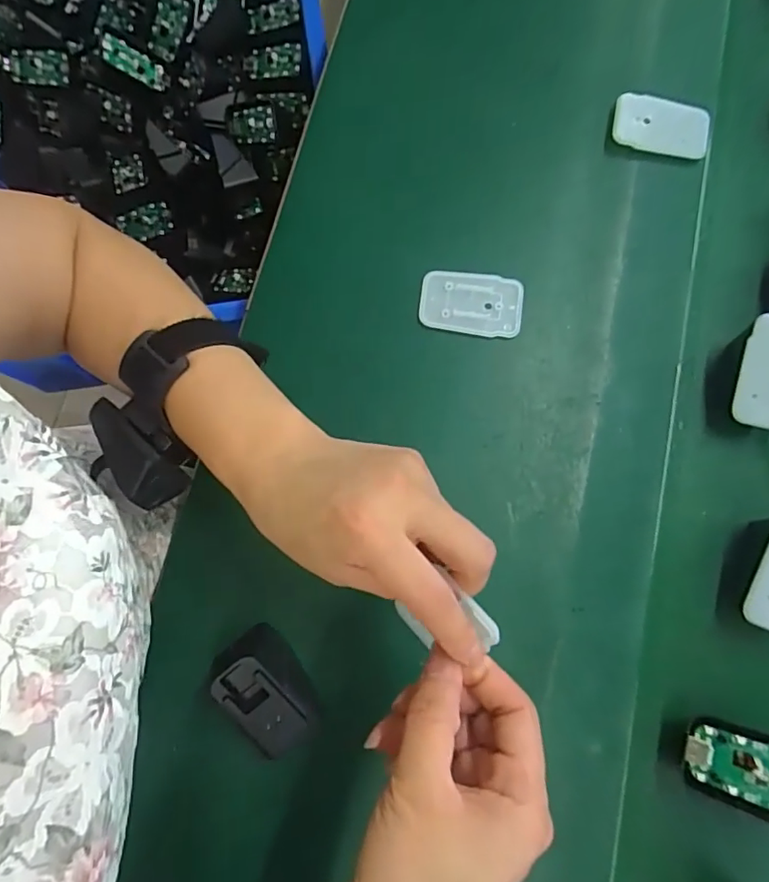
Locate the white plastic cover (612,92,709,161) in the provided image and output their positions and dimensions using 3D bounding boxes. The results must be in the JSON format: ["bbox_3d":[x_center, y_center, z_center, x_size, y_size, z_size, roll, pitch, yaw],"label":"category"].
[{"bbox_3d":[0.199,-0.226,0.380,0.068,0.006,0.035,11,103,0],"label":"white plastic cover"}]

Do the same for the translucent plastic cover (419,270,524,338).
[{"bbox_3d":[0.060,-0.094,0.364,0.069,0.005,0.042,8,78,1],"label":"translucent plastic cover"}]

